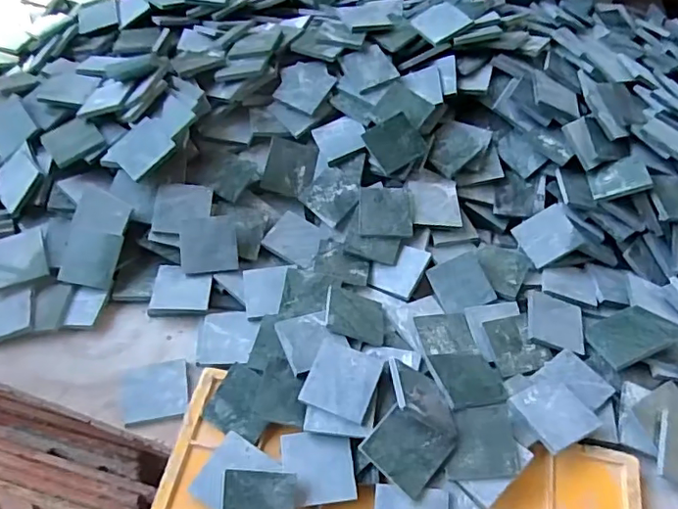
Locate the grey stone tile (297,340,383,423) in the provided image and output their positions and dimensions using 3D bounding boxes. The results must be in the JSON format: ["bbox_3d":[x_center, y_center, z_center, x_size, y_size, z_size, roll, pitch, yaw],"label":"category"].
[{"bbox_3d":[0.002,0.092,0.410,0.050,0.005,0.050,18,63,14],"label":"grey stone tile"}]

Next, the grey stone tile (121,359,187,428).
[{"bbox_3d":[-0.149,0.112,0.456,0.051,0.004,0.048,-8,50,-10],"label":"grey stone tile"}]

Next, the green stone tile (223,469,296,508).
[{"bbox_3d":[-0.055,0.173,0.382,0.050,0.004,0.048,3,81,8],"label":"green stone tile"}]

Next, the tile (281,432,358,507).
[{"bbox_3d":[-0.015,0.150,0.396,0.049,0.007,0.049,-7,61,-2],"label":"tile"}]

